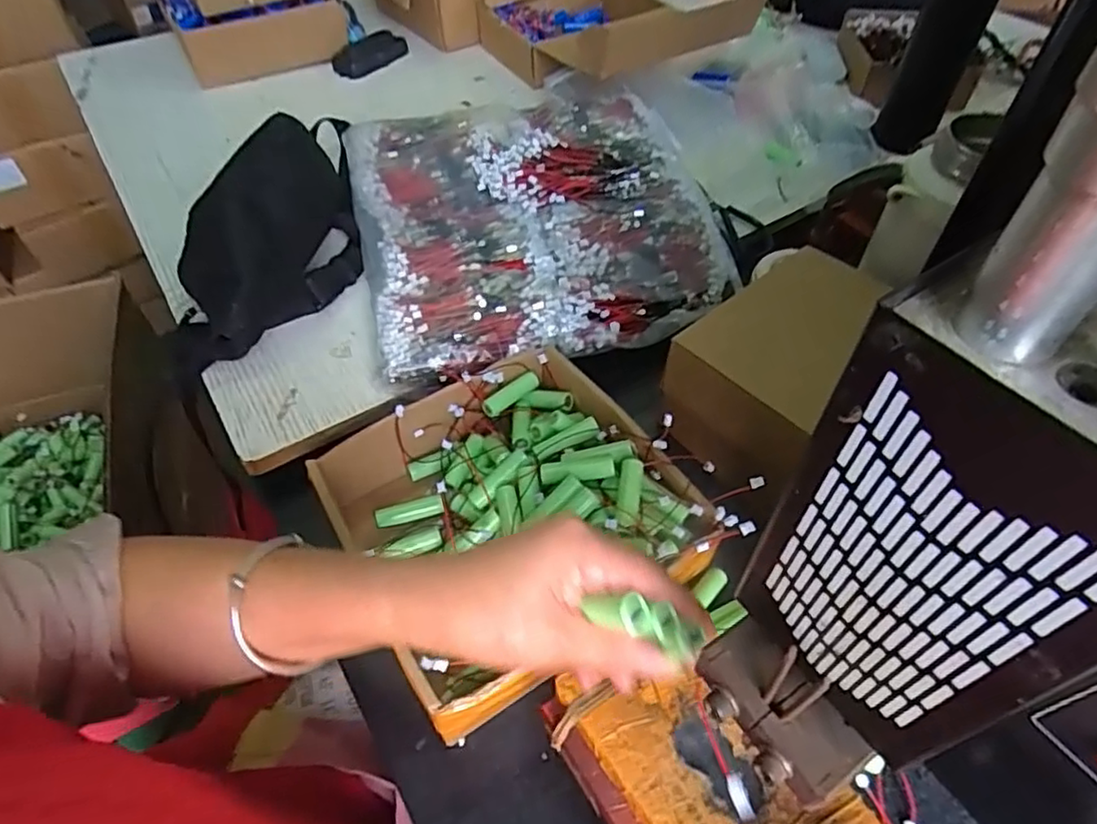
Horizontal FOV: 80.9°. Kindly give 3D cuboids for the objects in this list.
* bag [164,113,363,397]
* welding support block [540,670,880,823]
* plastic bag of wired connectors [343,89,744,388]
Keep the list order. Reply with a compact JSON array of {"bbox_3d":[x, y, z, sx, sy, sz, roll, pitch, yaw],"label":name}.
[{"bbox_3d":[-0.241,-0.160,0.564,0.121,0.099,0.243,0,52,0],"label":"bag"},{"bbox_3d":[0.073,0.170,0.291,0.091,0.025,0.139,-27,56,-20],"label":"welding support block"},{"bbox_3d":[-0.016,-0.194,0.606,0.318,0.073,0.350,-12,52,-9],"label":"plastic bag of wired connectors"}]

